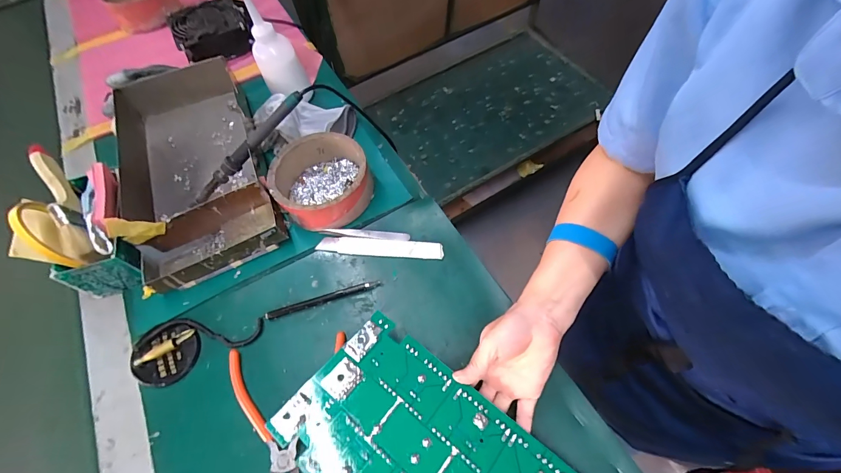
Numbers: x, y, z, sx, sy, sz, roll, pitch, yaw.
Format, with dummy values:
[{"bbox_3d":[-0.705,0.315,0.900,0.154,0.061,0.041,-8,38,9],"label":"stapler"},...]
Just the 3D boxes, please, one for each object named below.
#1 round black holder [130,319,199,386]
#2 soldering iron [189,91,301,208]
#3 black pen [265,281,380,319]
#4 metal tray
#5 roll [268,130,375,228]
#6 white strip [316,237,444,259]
[{"bbox_3d":[-0.280,0.127,0.390,0.064,0.016,0.066,-2,62,3],"label":"round black holder"},{"bbox_3d":[-0.224,-0.109,0.451,0.200,0.017,0.017,-40,64,12],"label":"soldering iron"},{"bbox_3d":[-0.114,0.073,0.416,0.133,0.008,0.011,-16,62,-4],"label":"black pen"},{"bbox_3d":[-0.311,-0.100,0.484,0.171,0.064,0.327,-25,63,-9],"label":"metal tray"},{"bbox_3d":[-0.126,-0.070,0.464,0.122,0.052,0.120,-24,63,-8],"label":"roll"},{"bbox_3d":[-0.050,0.013,0.441,0.154,0.006,0.022,2,62,5],"label":"white strip"}]

